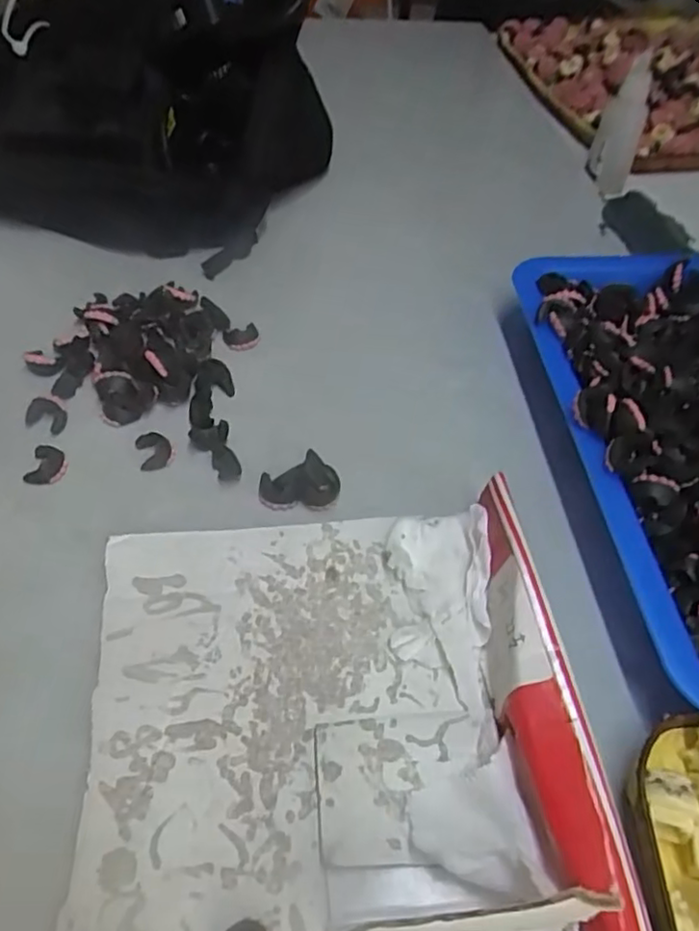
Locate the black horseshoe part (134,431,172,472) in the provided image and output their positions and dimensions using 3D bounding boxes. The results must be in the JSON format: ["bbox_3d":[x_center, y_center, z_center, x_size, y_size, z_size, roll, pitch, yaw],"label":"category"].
[{"bbox_3d":[-0.075,-0.006,0.247,0.013,0.004,0.017,-14,53,-16],"label":"black horseshoe part"}]

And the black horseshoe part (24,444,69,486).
[{"bbox_3d":[-0.113,0.000,0.240,0.014,0.004,0.017,5,50,-1],"label":"black horseshoe part"}]

